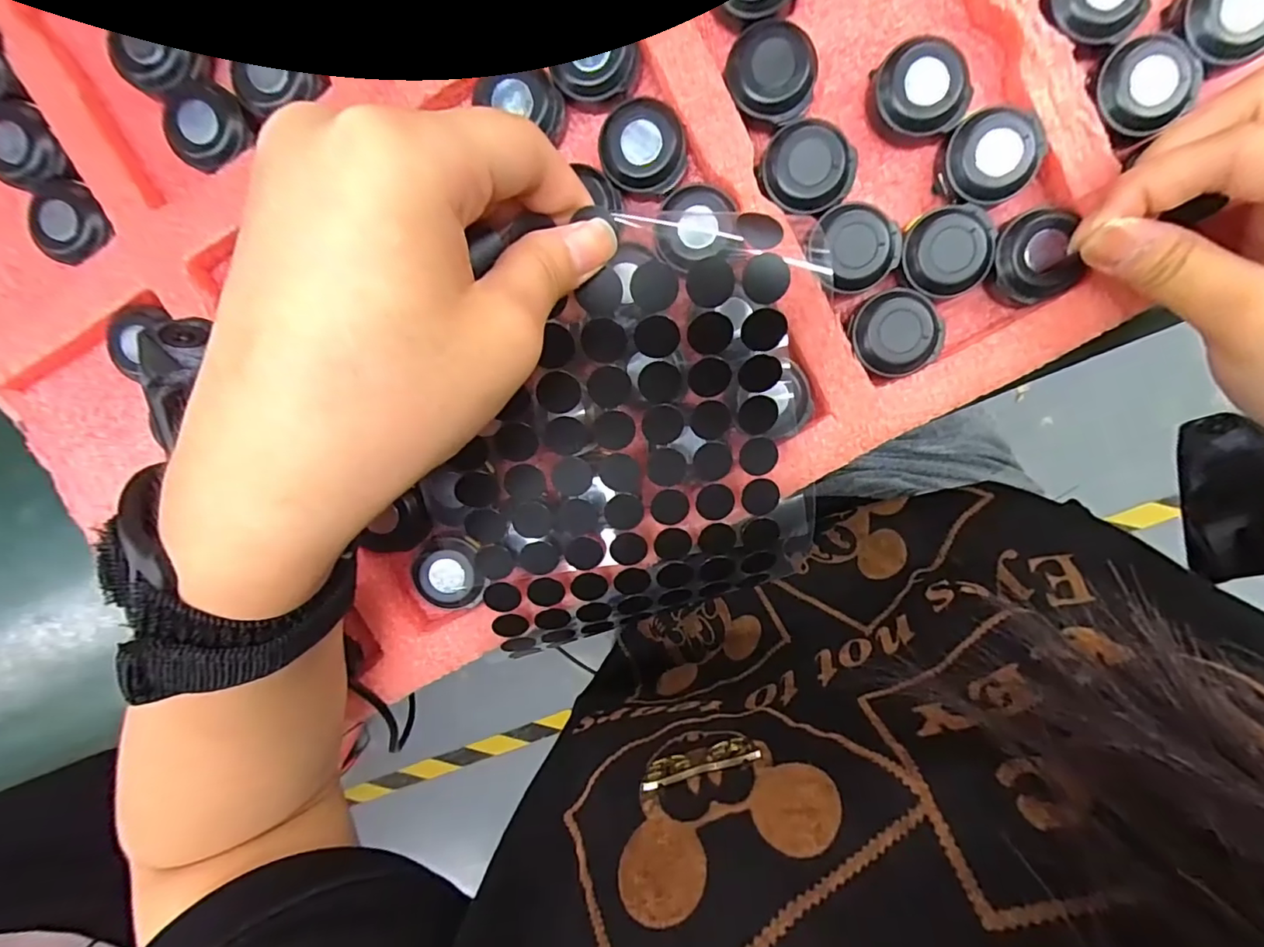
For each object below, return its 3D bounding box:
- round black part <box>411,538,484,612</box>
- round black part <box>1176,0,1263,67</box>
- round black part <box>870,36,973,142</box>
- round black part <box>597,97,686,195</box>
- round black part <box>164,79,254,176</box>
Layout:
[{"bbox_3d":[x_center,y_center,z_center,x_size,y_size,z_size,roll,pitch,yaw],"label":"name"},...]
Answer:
[{"bbox_3d":[-0.071,0.039,0.209,0.025,0.007,0.026,1,101,4],"label":"round black part"},{"bbox_3d":[0.184,-0.142,0.168,0.027,0.010,0.029,1,101,4],"label":"round black part"},{"bbox_3d":[0.093,-0.123,0.177,0.030,0.012,0.026,40,101,-4],"label":"round black part"},{"bbox_3d":[0.004,-0.110,0.183,0.028,0.005,0.028,-7,100,5],"label":"round black part"},{"bbox_3d":[-0.149,-0.121,0.189,0.026,0.005,0.027,0,96,2],"label":"round black part"}]

